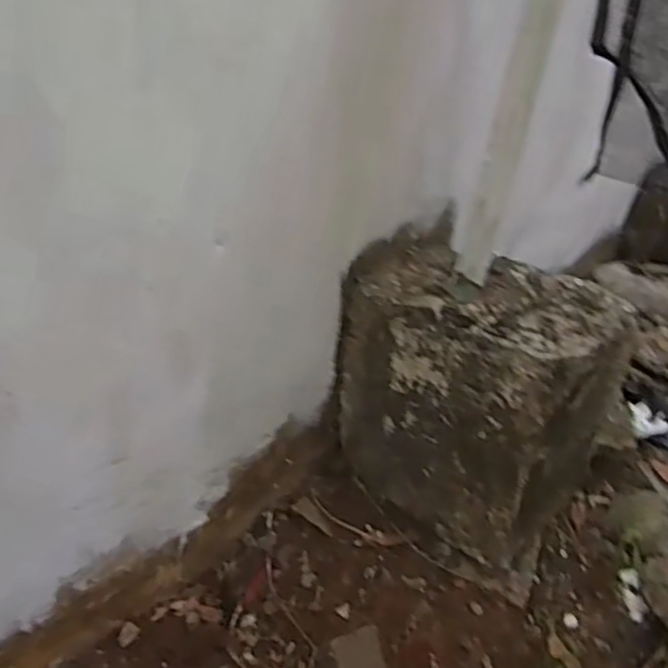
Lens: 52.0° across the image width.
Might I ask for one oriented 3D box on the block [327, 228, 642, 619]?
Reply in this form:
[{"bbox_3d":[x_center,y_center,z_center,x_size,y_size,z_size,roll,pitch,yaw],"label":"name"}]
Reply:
[{"bbox_3d":[0.171,0.091,0.877,0.306,0.318,0.221,28,40,32],"label":"block"}]

